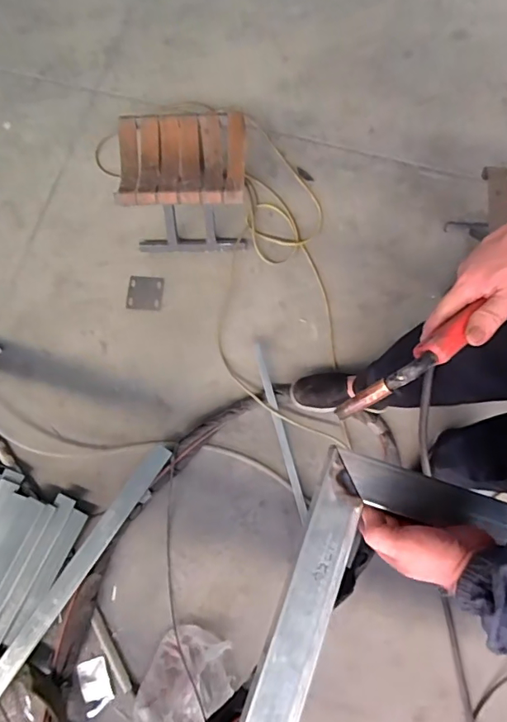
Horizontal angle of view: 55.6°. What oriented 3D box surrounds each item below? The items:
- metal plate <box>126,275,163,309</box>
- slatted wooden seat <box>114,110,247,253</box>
[{"bbox_3d":[-0.316,-0.197,1.394,0.105,0.006,0.096,4,81,7],"label":"metal plate"},{"bbox_3d":[-0.174,-0.461,1.291,0.307,0.329,0.236,-3,76,0],"label":"slatted wooden seat"}]

